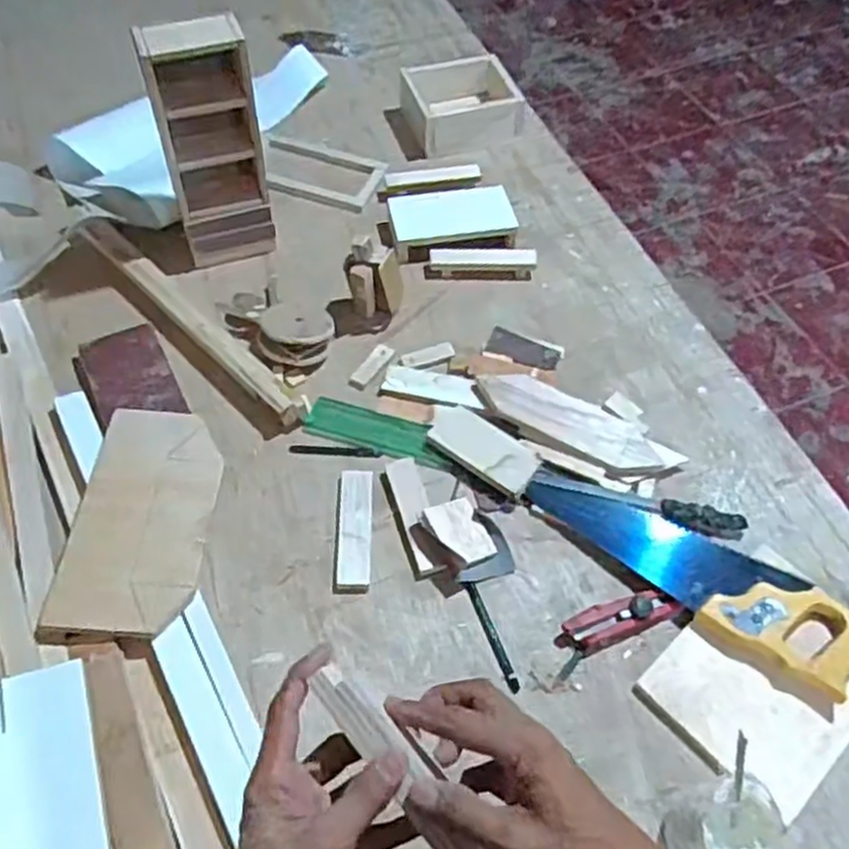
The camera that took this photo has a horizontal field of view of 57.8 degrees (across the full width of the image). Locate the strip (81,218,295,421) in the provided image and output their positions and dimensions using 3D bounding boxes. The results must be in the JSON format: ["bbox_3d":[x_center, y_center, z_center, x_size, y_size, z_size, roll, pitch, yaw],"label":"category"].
[{"bbox_3d":[-0.293,-0.135,0.932,0.032,0.041,0.418,-36,63,-25],"label":"strip"}]

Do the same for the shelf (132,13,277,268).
[{"bbox_3d":[-0.251,-0.324,0.921,0.117,0.279,0.087,-15,56,-13],"label":"shelf"}]

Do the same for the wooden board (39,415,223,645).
[{"bbox_3d":[-0.278,0.092,0.756,0.130,0.014,0.239,3,57,-1],"label":"wooden board"}]

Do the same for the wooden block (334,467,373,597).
[{"bbox_3d":[-0.072,0.106,0.782,0.037,0.008,0.131,0,54,-2],"label":"wooden block"}]

